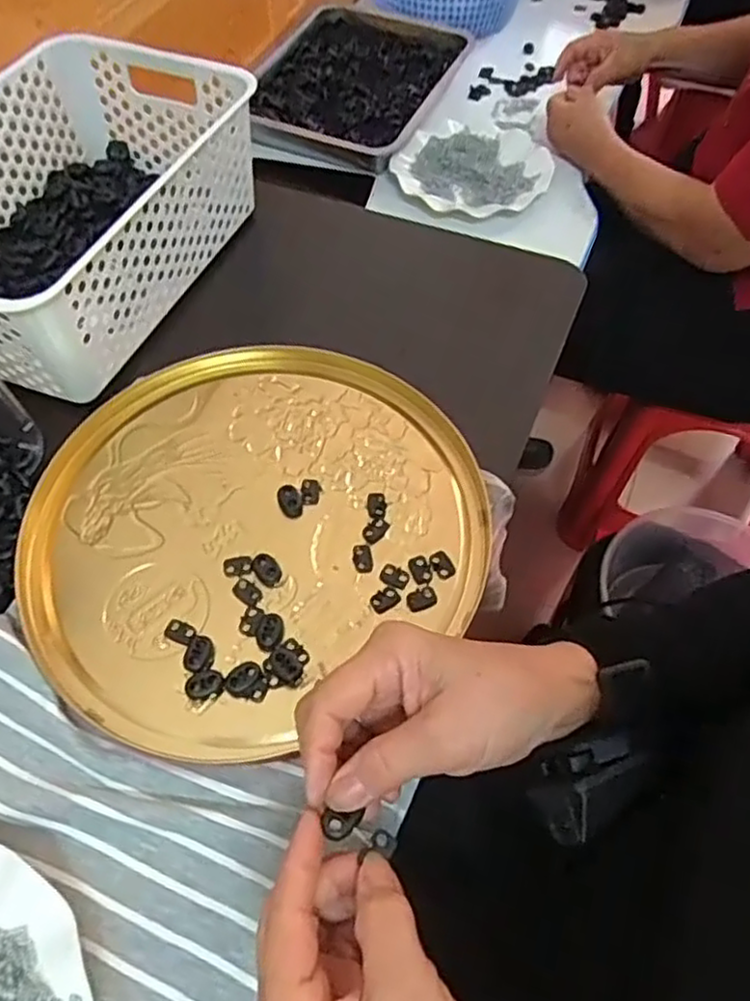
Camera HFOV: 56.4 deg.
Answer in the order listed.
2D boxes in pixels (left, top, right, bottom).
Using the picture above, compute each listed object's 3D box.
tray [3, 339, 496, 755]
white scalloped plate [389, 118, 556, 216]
[{"bbox_3d":[-0.083,0.009,0.465,0.290,0.014,0.265,-32,64,-17],"label":"tray"},{"bbox_3d":[0.118,-0.400,0.832,0.179,0.018,0.179,0,57,0],"label":"white scalloped plate"}]

